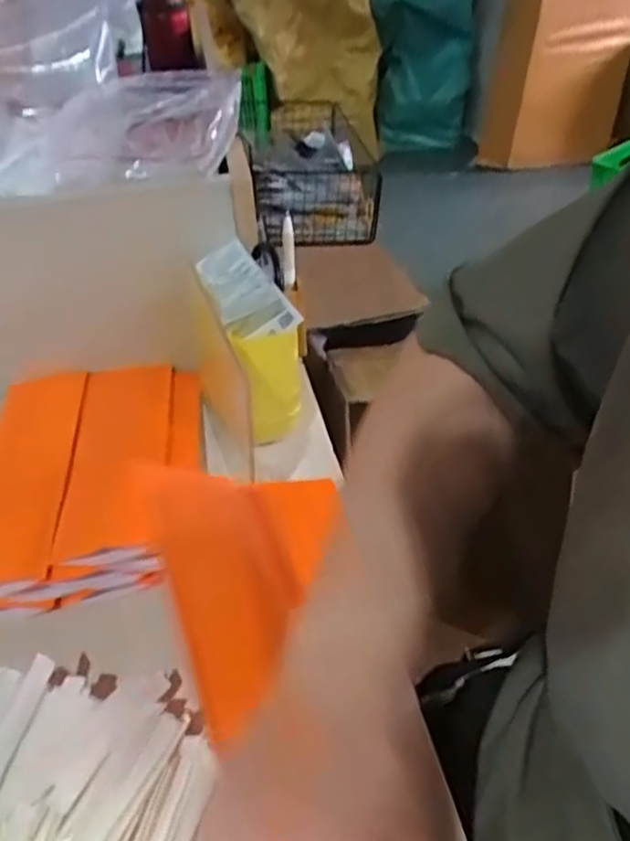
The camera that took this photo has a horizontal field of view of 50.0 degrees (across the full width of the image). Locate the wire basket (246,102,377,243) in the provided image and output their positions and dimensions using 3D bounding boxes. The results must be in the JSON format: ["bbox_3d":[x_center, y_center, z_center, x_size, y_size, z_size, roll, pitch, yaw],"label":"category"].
[{"bbox_3d":[-0.005,-0.317,0.856,0.133,0.096,0.243,-5,41,-2],"label":"wire basket"}]

